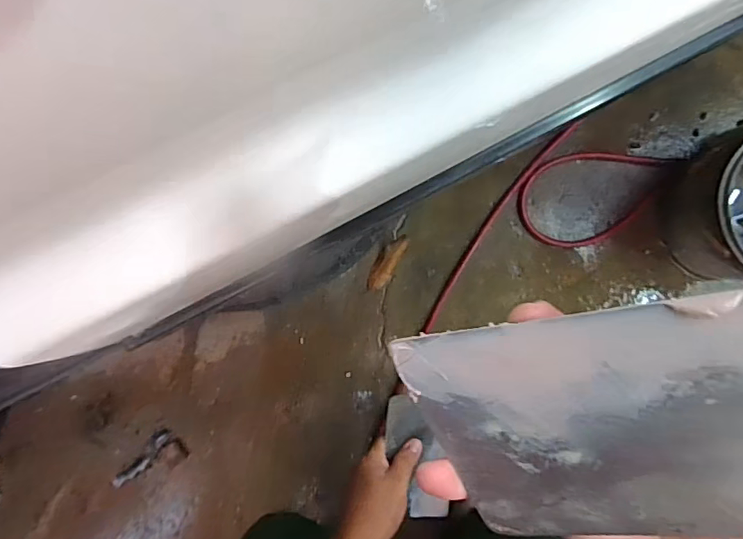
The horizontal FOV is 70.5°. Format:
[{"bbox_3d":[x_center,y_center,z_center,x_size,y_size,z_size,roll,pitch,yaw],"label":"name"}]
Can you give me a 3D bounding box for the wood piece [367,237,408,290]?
[{"bbox_3d":[0.028,-0.011,0.956,0.039,0.015,0.114,35,108,5],"label":"wood piece"}]

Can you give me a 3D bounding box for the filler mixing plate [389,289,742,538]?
[{"bbox_3d":[0.088,0.058,0.189,0.137,0.004,0.098,-13,109,25],"label":"filler mixing plate"}]

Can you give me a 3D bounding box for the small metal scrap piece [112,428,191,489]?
[{"bbox_3d":[-0.424,0.357,0.993,0.146,0.016,0.065,-30,87,5],"label":"small metal scrap piece"}]

